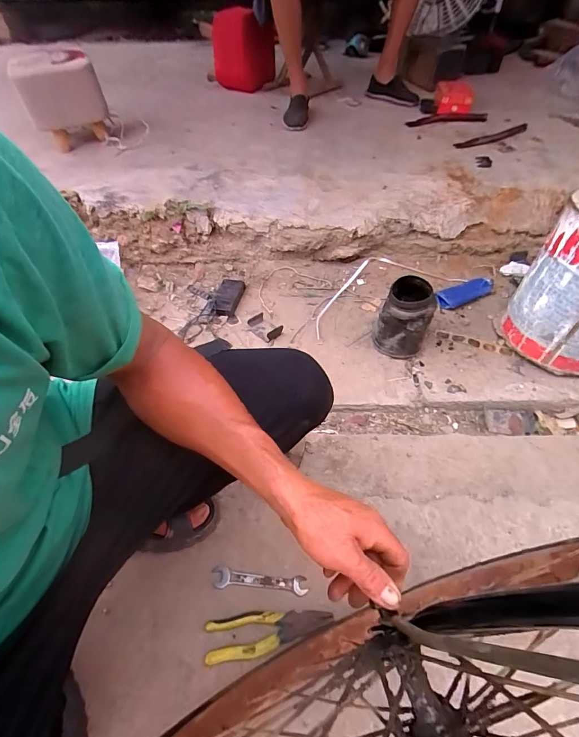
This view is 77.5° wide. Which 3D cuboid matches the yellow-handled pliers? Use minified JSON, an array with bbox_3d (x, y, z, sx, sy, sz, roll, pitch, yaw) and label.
[{"bbox_3d":[-0.031,0.406,0.555,0.190,0.020,0.056,-6,47,-3],"label":"yellow-handled pliers"}]

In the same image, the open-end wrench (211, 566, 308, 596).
[{"bbox_3d":[-0.051,0.361,0.610,0.158,0.007,0.031,4,47,6],"label":"open-end wrench"}]

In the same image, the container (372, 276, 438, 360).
[{"bbox_3d":[0.294,-0.130,0.941,0.123,0.175,0.126,8,48,10],"label":"container"}]

